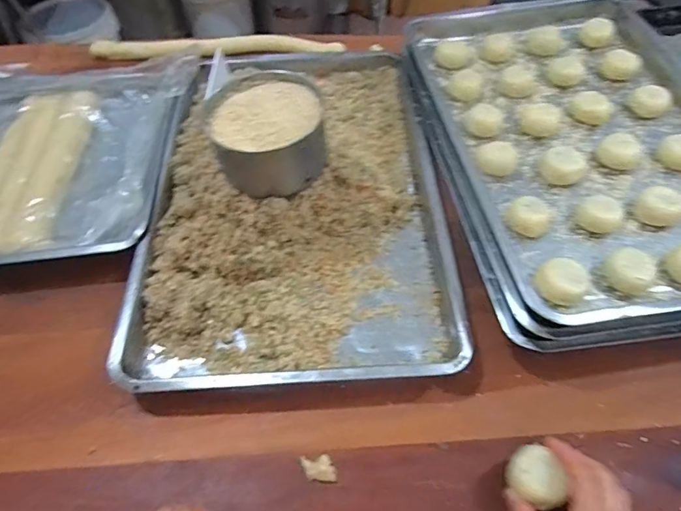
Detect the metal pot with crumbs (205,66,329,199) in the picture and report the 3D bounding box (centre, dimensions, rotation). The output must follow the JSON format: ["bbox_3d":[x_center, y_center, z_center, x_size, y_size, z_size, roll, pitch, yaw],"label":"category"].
[{"bbox_3d":[-0.086,-0.148,0.525,0.129,0.074,0.137,0,56,0],"label":"metal pot with crumbs"}]

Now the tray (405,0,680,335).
[{"bbox_3d":[0.347,-0.180,0.624,0.402,0.050,0.594,-8,56,-5],"label":"tray"}]

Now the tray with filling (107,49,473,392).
[{"bbox_3d":[-0.068,-0.118,0.625,0.385,0.103,0.602,-3,56,-2],"label":"tray with filling"}]

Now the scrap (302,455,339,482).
[{"bbox_3d":[-0.022,0.219,0.451,0.035,0.018,0.027,-4,56,-2],"label":"scrap"}]

